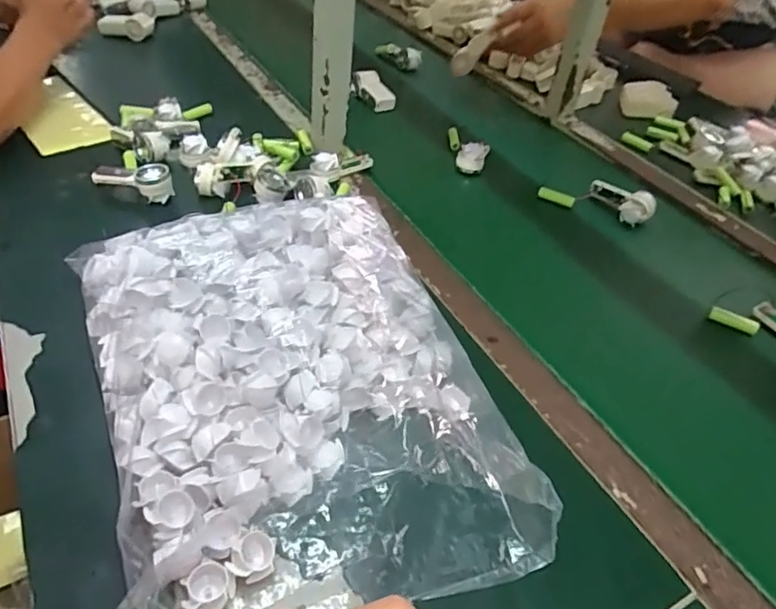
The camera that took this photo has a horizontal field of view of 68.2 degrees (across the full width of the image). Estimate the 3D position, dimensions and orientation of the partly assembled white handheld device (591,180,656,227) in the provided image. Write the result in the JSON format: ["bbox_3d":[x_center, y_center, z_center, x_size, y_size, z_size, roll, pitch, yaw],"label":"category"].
[{"bbox_3d":[0.327,-0.144,0.793,0.046,0.039,0.091,-14,47,-22],"label":"partly assembled white handheld device"}]

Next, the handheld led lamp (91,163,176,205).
[{"bbox_3d":[-0.300,-0.148,0.677,0.084,0.036,0.041,18,43,11],"label":"handheld led lamp"}]

